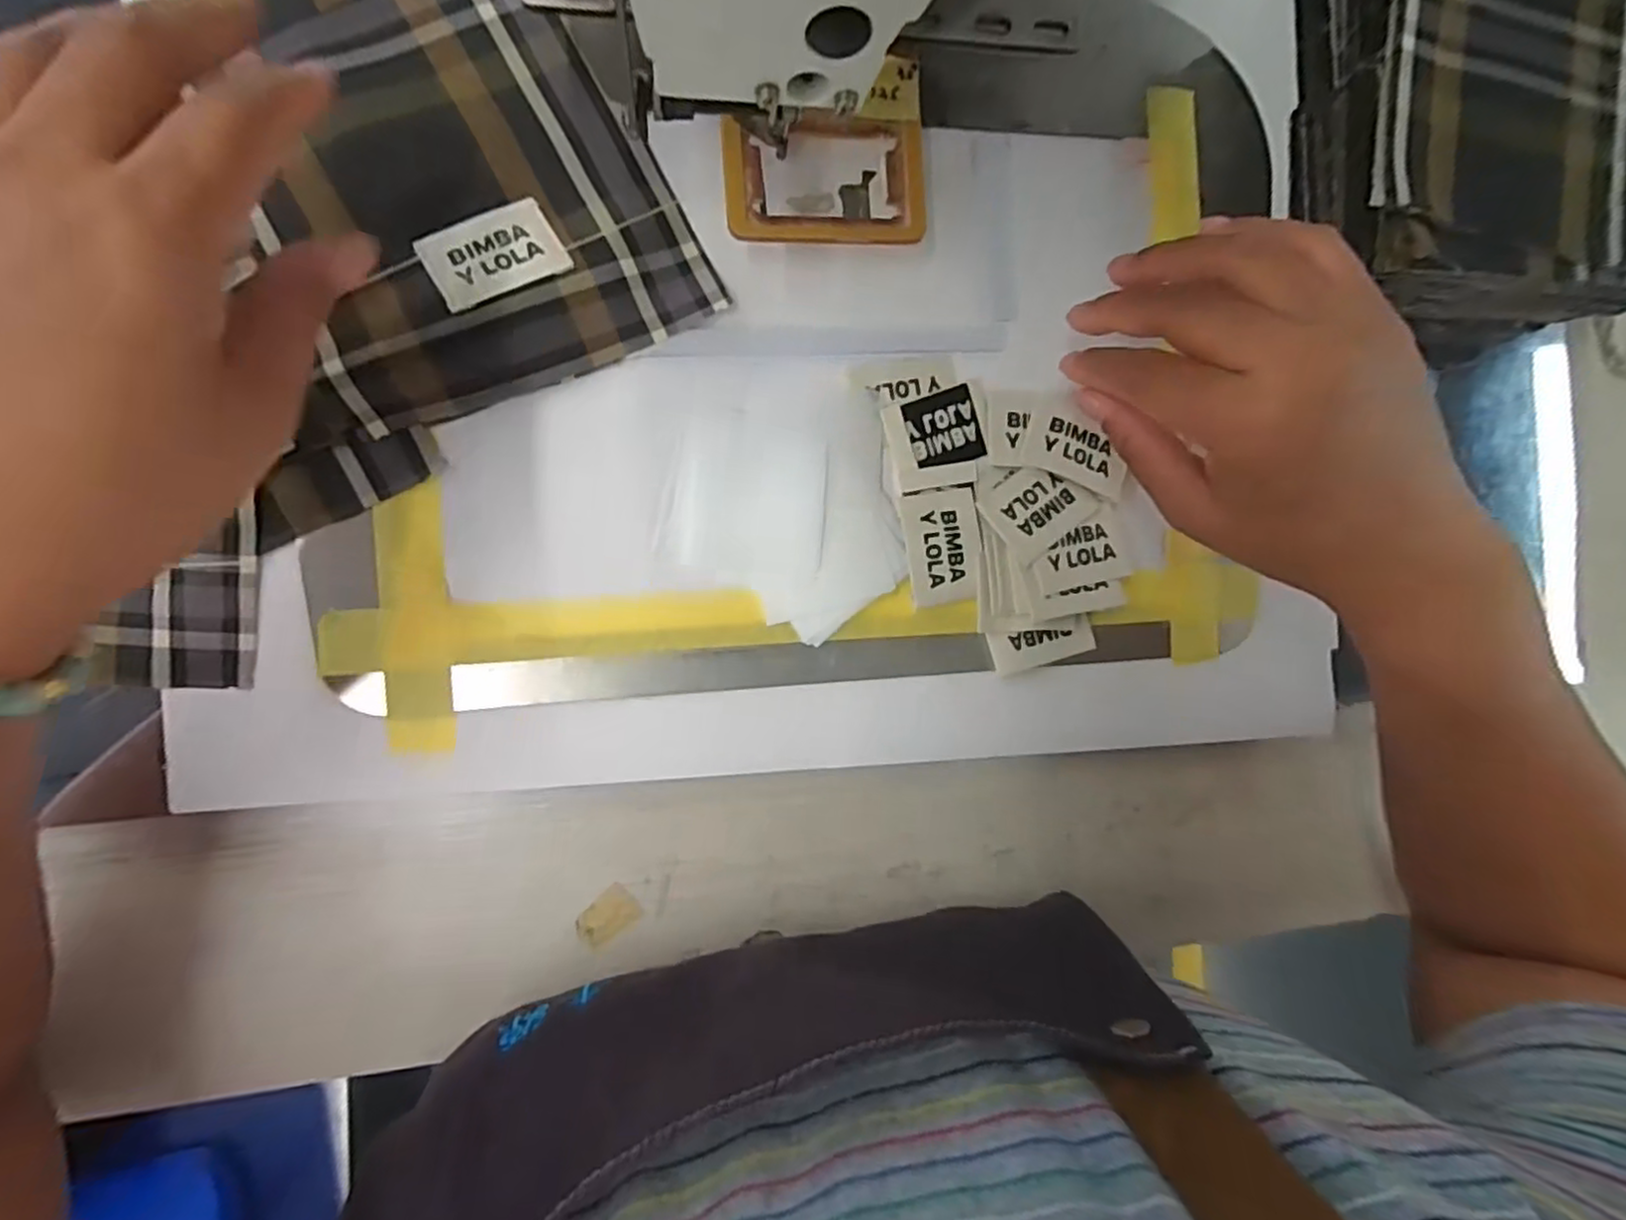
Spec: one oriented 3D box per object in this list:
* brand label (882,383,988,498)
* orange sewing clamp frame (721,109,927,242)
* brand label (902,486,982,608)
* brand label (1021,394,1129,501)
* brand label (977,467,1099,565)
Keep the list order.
[{"bbox_3d":[0.053,-0.073,0.298,0.041,0.004,0.040,-15,91,-8],"label":"brand label"},{"bbox_3d":[0.005,-0.173,0.276,0.080,0.004,0.049,-4,93,-8],"label":"orange sewing clamp frame"},{"bbox_3d":[0.056,-0.027,0.296,0.031,0.004,0.049,-5,90,-8],"label":"brand label"},{"bbox_3d":[0.117,-0.073,0.304,0.047,0.004,0.034,16,87,-5],"label":"brand label"},{"bbox_3d":[0.098,-0.046,0.299,0.044,0.006,0.033,-39,94,-7],"label":"brand label"}]

